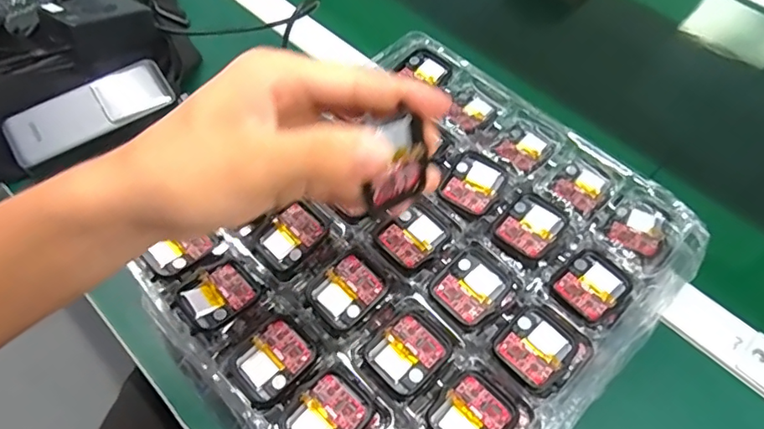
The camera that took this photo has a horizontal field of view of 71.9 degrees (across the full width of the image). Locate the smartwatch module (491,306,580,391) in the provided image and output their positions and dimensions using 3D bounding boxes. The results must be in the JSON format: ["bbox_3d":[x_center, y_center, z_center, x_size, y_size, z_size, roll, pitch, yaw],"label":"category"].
[{"bbox_3d":[0.088,0.075,0.301,0.041,0.005,0.036,-36,65,-22],"label":"smartwatch module"}]

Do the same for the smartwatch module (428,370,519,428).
[{"bbox_3d":[0.048,0.105,0.275,0.040,0.004,0.037,-38,65,-23],"label":"smartwatch module"}]

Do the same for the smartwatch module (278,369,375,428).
[{"bbox_3d":[-0.029,0.105,0.271,0.043,0.008,0.036,-39,66,-24],"label":"smartwatch module"}]

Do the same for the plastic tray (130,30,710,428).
[{"bbox_3d":[0.032,0.029,0.338,0.246,0.035,0.291,39,64,22],"label":"plastic tray"}]

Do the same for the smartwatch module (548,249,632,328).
[{"bbox_3d":[0.127,0.044,0.320,0.042,0.006,0.037,-37,65,-22],"label":"smartwatch module"}]

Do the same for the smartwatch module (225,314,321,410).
[{"bbox_3d":[-0.061,0.082,0.295,0.045,0.010,0.041,-39,66,-23],"label":"smartwatch module"}]

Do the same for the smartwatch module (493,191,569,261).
[{"bbox_3d":[0.096,0.007,0.336,0.035,0.009,0.038,38,63,21],"label":"smartwatch module"}]

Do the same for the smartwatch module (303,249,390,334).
[{"bbox_3d":[-0.020,0.045,0.311,0.041,0.010,0.037,-38,65,-23],"label":"smartwatch module"}]

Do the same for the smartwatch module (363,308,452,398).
[{"bbox_3d":[0.015,0.076,0.294,0.044,0.004,0.037,-39,66,-24],"label":"smartwatch module"}]

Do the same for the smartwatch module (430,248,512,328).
[{"bbox_3d":[0.054,0.043,0.316,0.040,0.007,0.036,-38,65,-23],"label":"smartwatch module"}]

